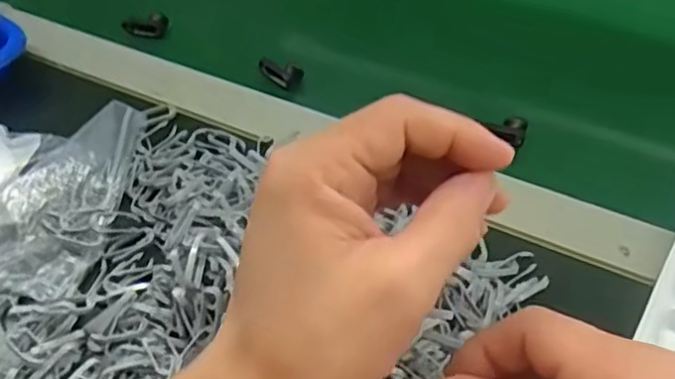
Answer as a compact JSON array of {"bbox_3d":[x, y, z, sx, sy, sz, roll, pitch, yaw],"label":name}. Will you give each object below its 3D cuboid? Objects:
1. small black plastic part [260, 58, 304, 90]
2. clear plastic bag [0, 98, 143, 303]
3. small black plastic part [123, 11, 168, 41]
[{"bbox_3d":[-0.043,-0.089,0.486,0.033,0.014,0.016,29,57,22],"label":"small black plastic part"},{"bbox_3d":[-0.217,-0.002,0.400,0.159,0.025,0.138,3,51,4],"label":"clear plastic bag"},{"bbox_3d":[-0.155,-0.133,0.524,0.035,0.010,0.029,-24,54,-17],"label":"small black plastic part"}]

